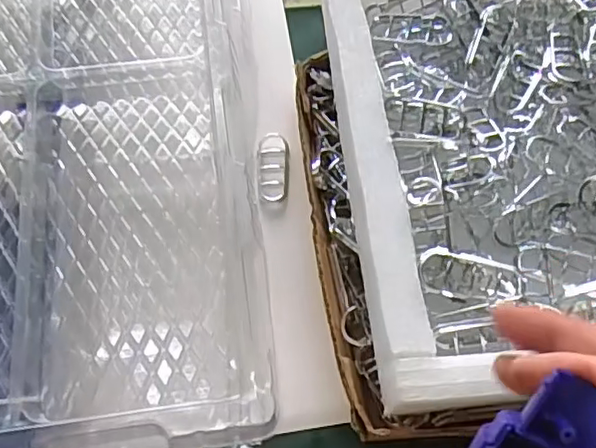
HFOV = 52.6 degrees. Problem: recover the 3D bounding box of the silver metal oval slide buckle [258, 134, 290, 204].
[{"bbox_3d":[-0.016,-0.039,0.411,0.022,0.010,0.053,0,65,2],"label":"silver metal oval slide buckle"}]

